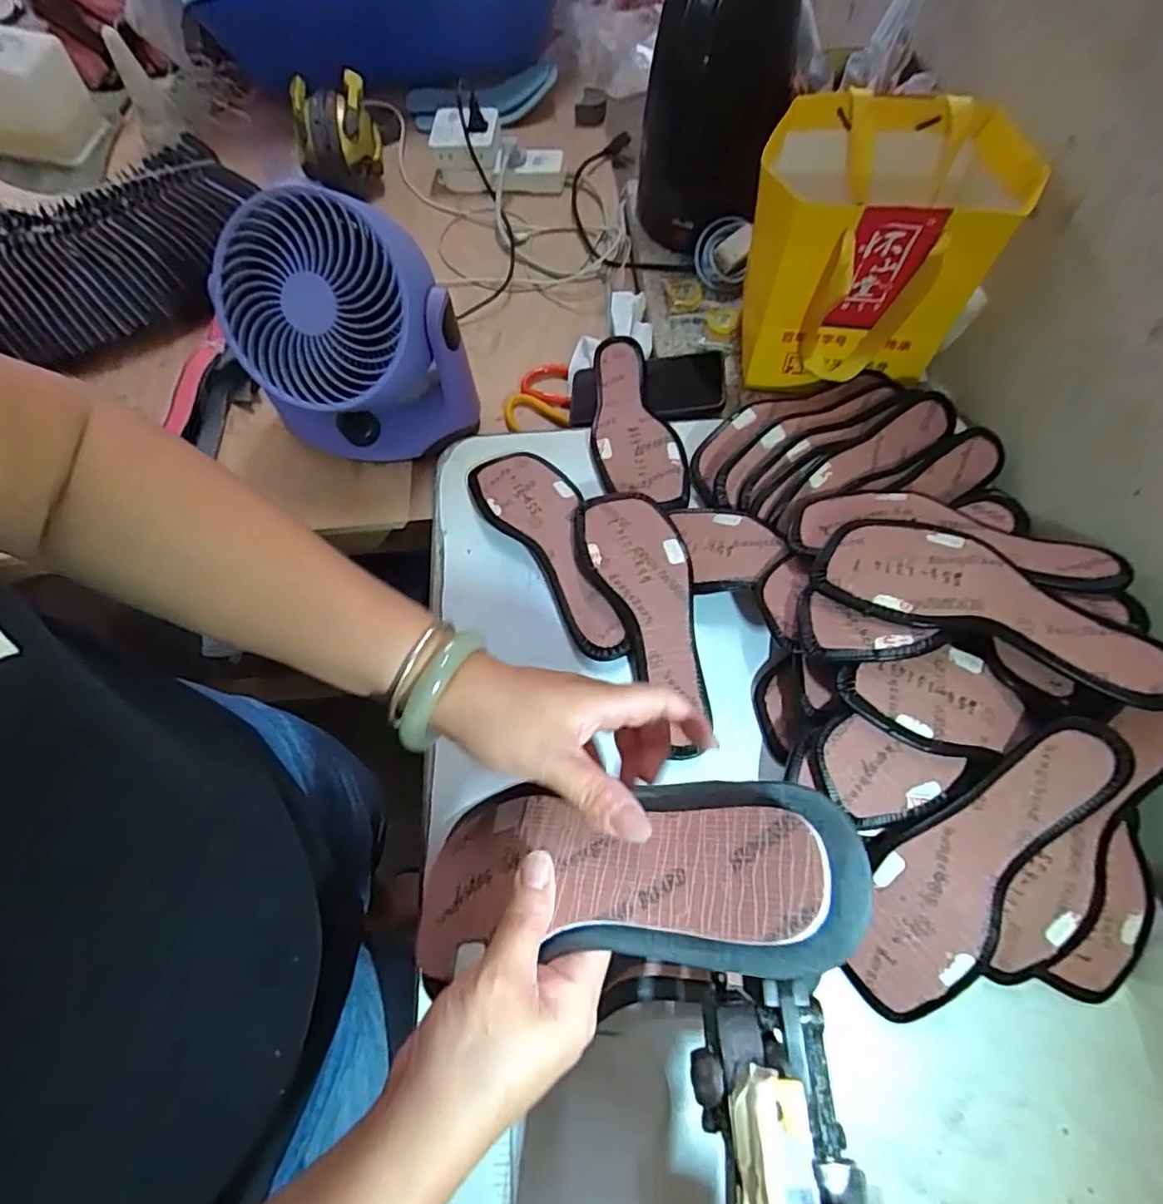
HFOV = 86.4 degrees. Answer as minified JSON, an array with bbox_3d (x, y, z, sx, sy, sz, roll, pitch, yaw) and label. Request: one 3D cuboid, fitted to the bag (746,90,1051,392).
[{"bbox_3d":[0.267,-0.324,0.581,0.212,0.177,0.164,7,62,7],"label":"bag"}]

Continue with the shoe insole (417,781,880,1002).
[{"bbox_3d":[0.011,0.132,0.297,0.230,0.021,0.083,-14,58,28],"label":"shoe insole"}]

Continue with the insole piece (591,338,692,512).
[{"bbox_3d":[0.046,-0.181,0.612,0.079,0.018,0.223,-10,58,-6],"label":"insole piece"}]

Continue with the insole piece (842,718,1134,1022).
[{"bbox_3d":[0.250,0.163,0.401,0.079,0.018,0.224,38,89,17],"label":"insole piece"}]

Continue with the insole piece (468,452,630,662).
[{"bbox_3d":[-0.018,-0.057,0.540,0.077,0.011,0.224,-32,65,-14],"label":"insole piece"}]

